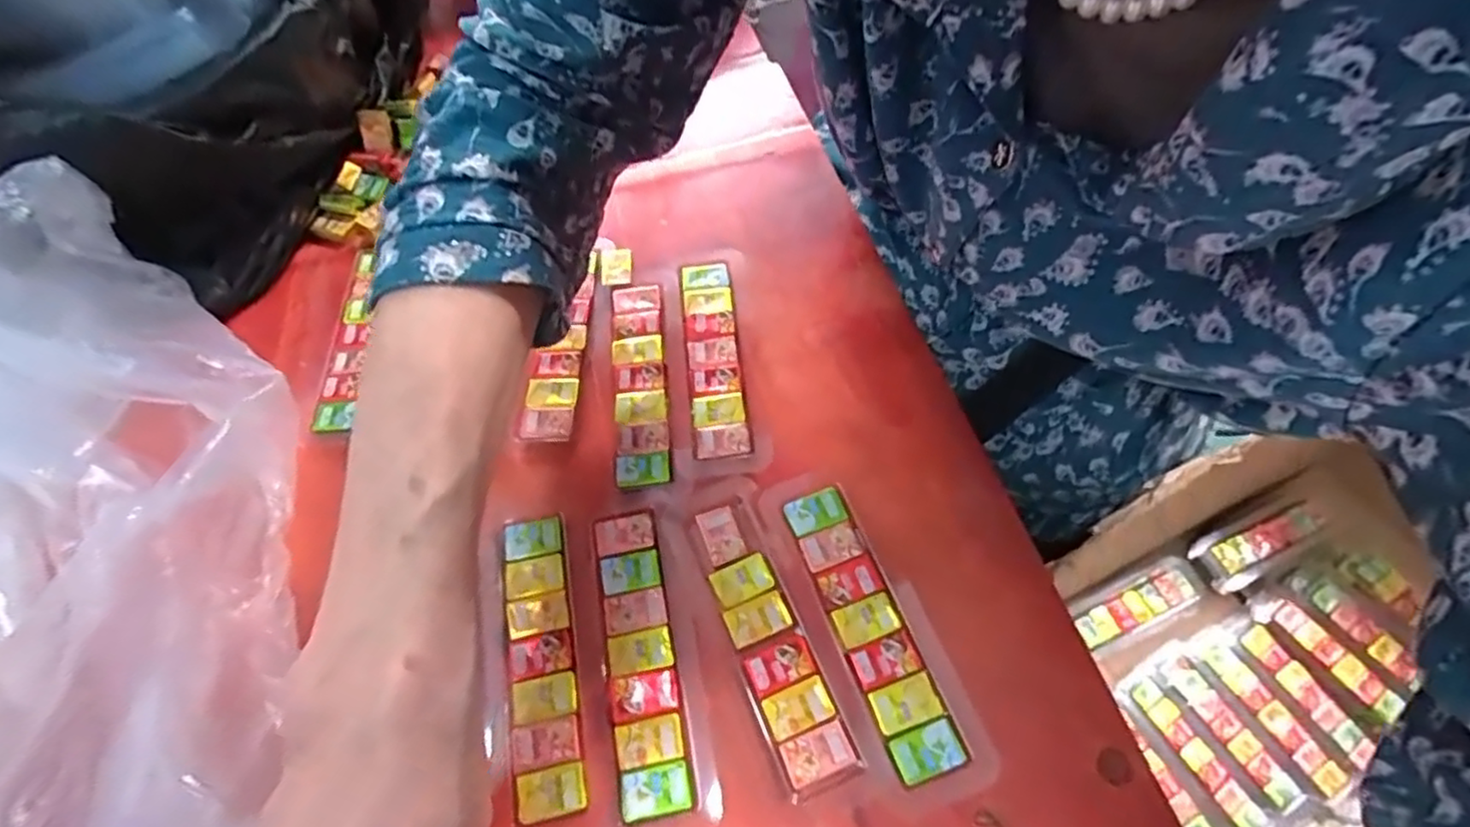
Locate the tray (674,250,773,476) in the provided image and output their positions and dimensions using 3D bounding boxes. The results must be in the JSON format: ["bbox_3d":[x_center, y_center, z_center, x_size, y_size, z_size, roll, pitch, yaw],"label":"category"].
[{"bbox_3d":[-0.010,-0.032,0.348,0.039,0.005,0.138,-7,60,-2],"label":"tray"}]

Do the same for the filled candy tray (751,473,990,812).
[{"bbox_3d":[0.056,0.085,0.279,0.042,0.007,0.135,-21,61,-9],"label":"filled candy tray"}]

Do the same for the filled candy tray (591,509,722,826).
[{"bbox_3d":[-0.035,0.097,0.275,0.036,0.006,0.120,-11,60,-4],"label":"filled candy tray"}]

